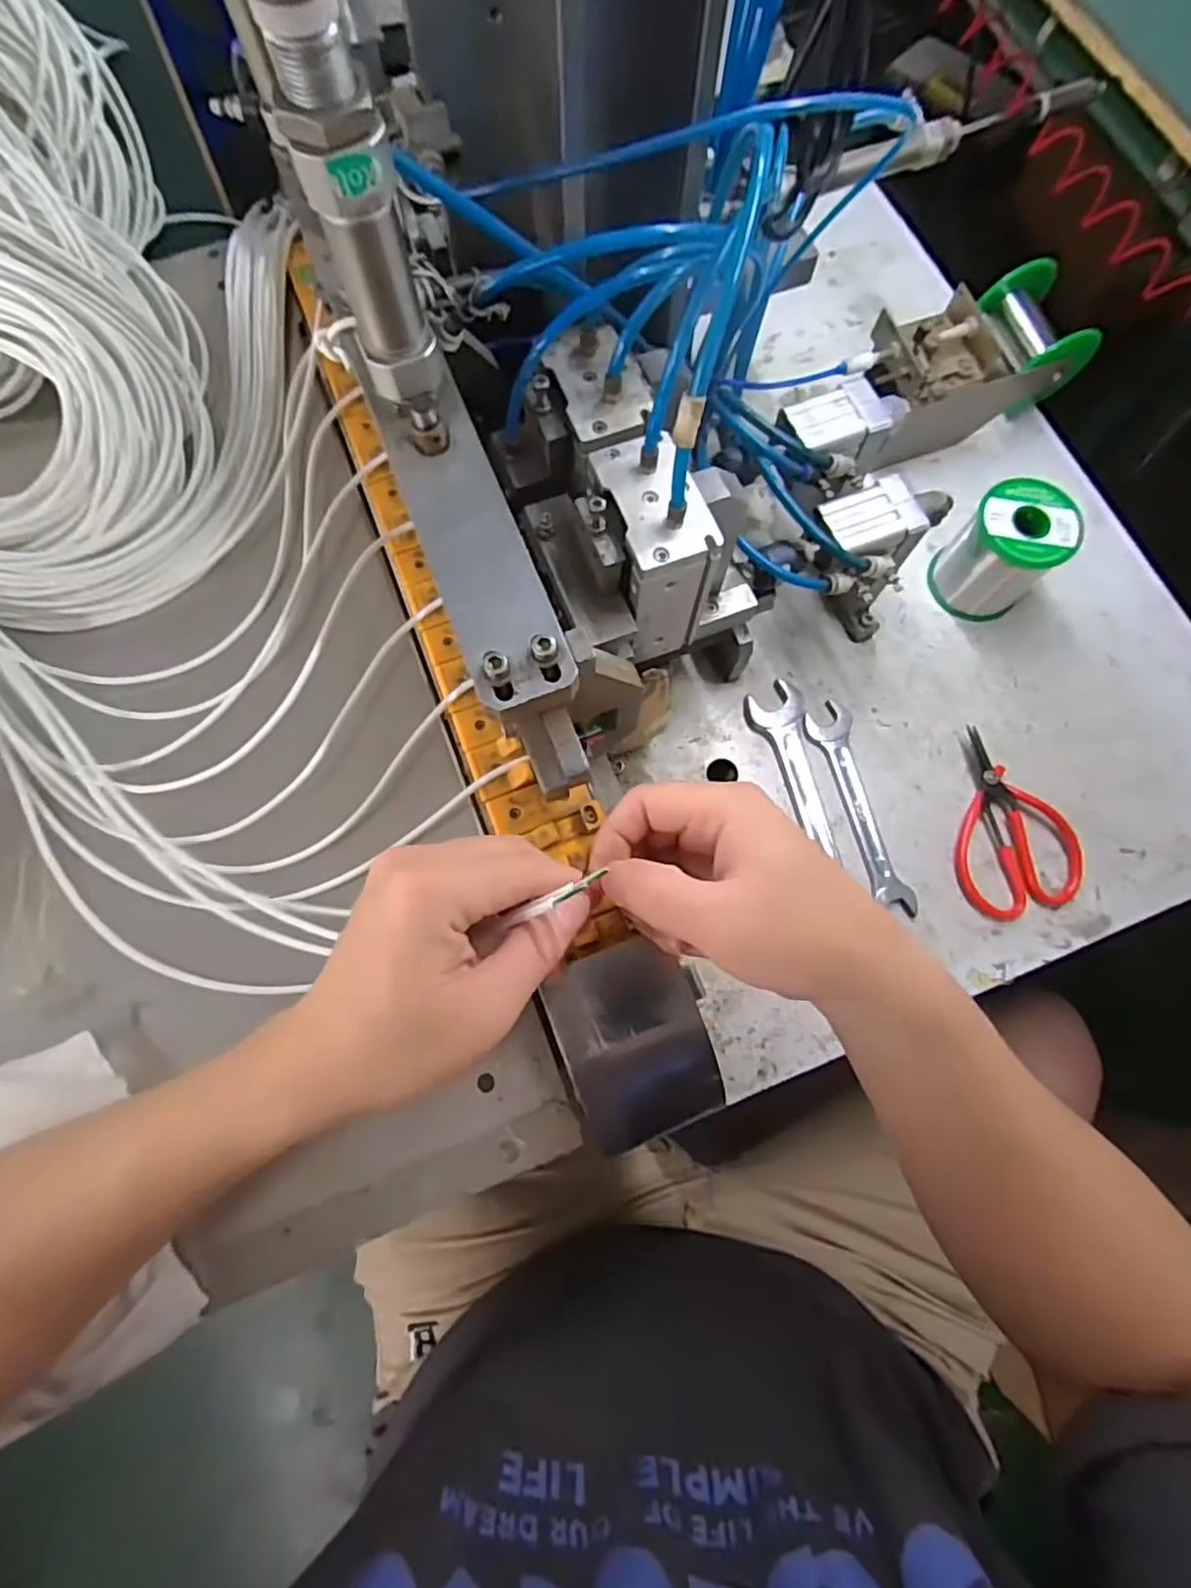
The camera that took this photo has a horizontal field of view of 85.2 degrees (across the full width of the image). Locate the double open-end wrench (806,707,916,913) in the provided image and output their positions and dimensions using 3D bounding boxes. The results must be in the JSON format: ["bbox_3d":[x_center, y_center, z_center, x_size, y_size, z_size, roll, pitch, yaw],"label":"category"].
[{"bbox_3d":[0.182,0.008,0.451,0.034,0.005,0.151,-12,76,-4],"label":"double open-end wrench"}]

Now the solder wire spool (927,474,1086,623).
[{"bbox_3d":[0.296,-0.177,0.471,0.063,0.072,0.067,0,75,-1],"label":"solder wire spool"}]

